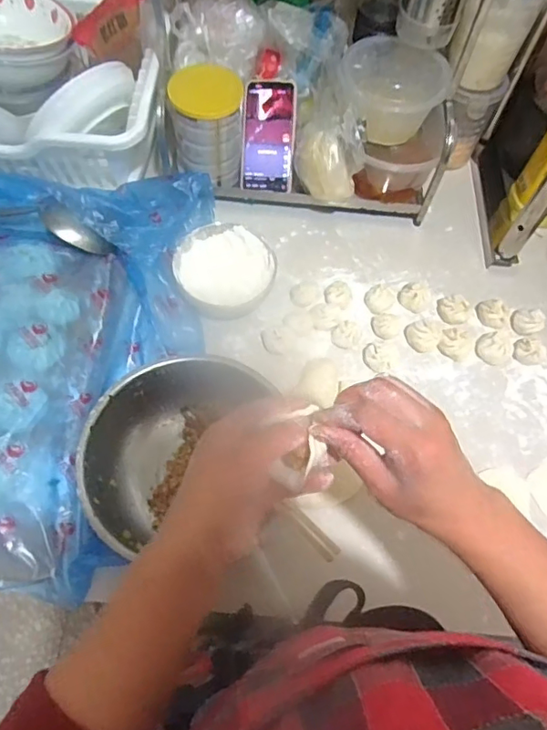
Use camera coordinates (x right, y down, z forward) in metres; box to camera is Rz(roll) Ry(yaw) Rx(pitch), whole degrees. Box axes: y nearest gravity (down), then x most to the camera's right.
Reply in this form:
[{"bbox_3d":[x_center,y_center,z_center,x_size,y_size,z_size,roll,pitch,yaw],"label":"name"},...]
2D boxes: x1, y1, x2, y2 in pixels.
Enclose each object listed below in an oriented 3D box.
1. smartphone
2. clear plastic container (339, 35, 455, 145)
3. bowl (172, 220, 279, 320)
[{"bbox_3d":[-0.008,-0.343,0.796,0.081,0.016,0.155,7,103,17],"label":"smartphone"},{"bbox_3d":[0.164,-0.377,0.732,0.152,0.078,0.122,6,64,-1],"label":"clear plastic container"},{"bbox_3d":[-0.066,-0.128,0.734,0.137,0.056,0.130,7,64,0],"label":"bowl"}]

